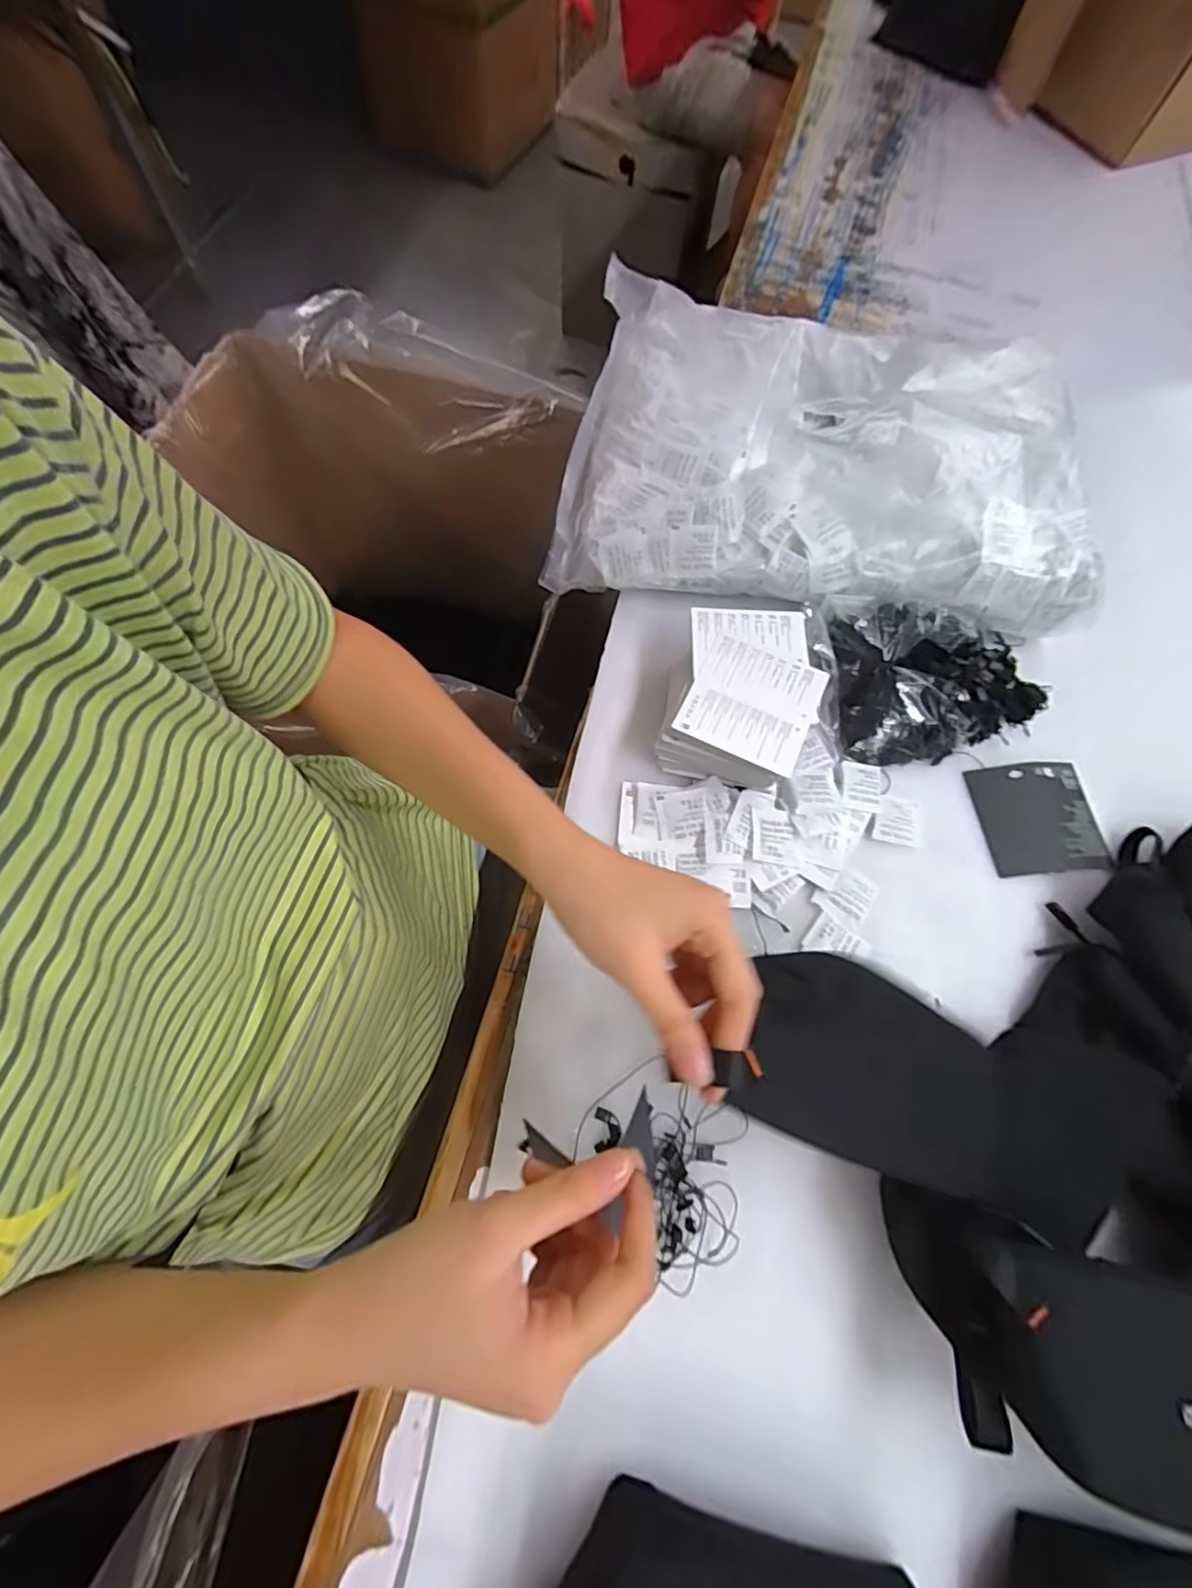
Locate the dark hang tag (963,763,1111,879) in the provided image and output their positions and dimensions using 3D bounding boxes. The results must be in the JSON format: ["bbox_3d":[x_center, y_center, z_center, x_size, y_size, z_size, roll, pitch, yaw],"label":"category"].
[{"bbox_3d":[0.353,0.019,0.463,0.092,0.013,0.088,-3,69,-4],"label":"dark hang tag"}]

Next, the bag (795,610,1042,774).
[{"bbox_3d":[0.269,-0.089,0.473,0.189,0.050,0.135,0,69,-3],"label":"bag"}]

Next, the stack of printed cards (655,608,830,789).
[{"bbox_3d":[0.113,-0.079,0.457,0.109,0.051,0.144,19,69,5],"label":"stack of printed cards"}]

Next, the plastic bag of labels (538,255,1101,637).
[{"bbox_3d":[0.203,-0.325,0.534,0.439,0.072,0.334,8,69,1],"label":"plastic bag of labels"}]

